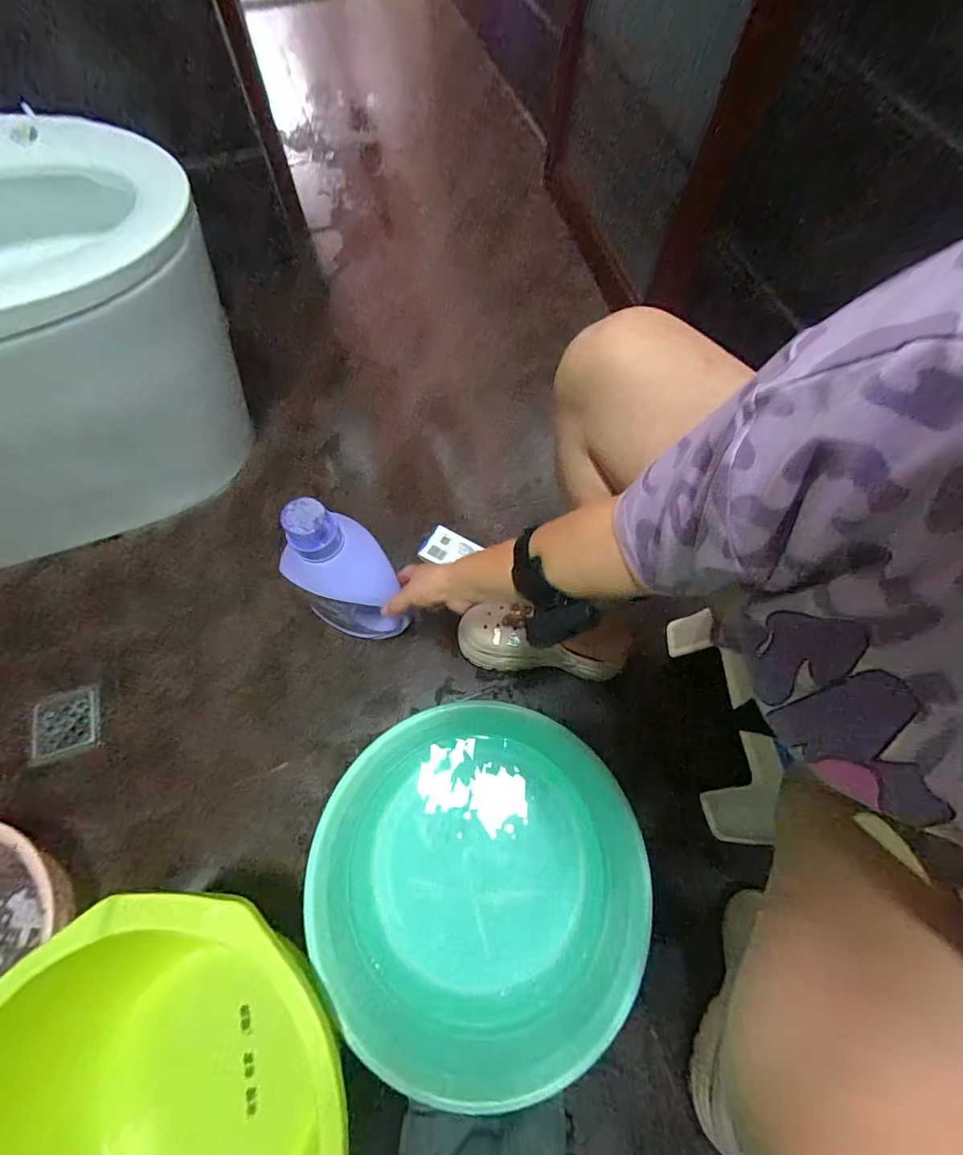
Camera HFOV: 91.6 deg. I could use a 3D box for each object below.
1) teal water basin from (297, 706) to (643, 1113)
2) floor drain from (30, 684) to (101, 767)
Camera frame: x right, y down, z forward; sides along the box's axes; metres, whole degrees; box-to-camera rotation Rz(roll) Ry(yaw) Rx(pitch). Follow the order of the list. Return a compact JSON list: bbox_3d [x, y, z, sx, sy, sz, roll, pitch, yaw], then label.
[{"bbox_3d":[0.009,0.362,0.594,0.350,0.144,0.366,0,68,-1],"label":"teal water basin"},{"bbox_3d":[-0.644,0.227,0.726,0.099,0.004,0.098,-17,69,-8],"label":"floor drain"}]

